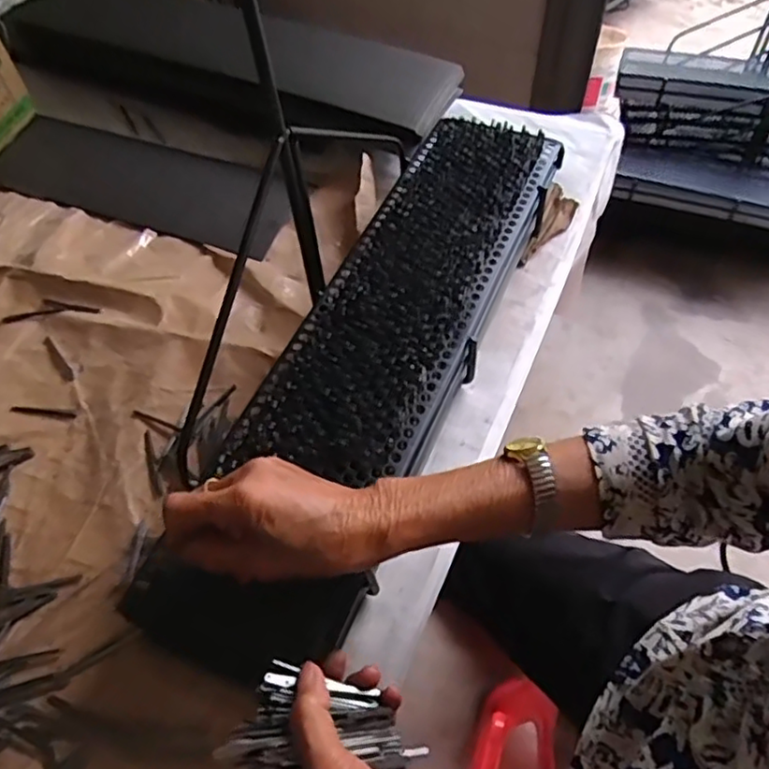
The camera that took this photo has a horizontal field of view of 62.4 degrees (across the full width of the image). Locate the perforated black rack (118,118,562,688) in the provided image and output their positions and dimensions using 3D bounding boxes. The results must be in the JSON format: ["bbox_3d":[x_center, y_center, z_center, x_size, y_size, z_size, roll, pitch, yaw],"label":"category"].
[{"bbox_3d":[0.008,-0.050,0.562,0.144,0.055,0.597,21,61,14],"label":"perforated black rack"}]

